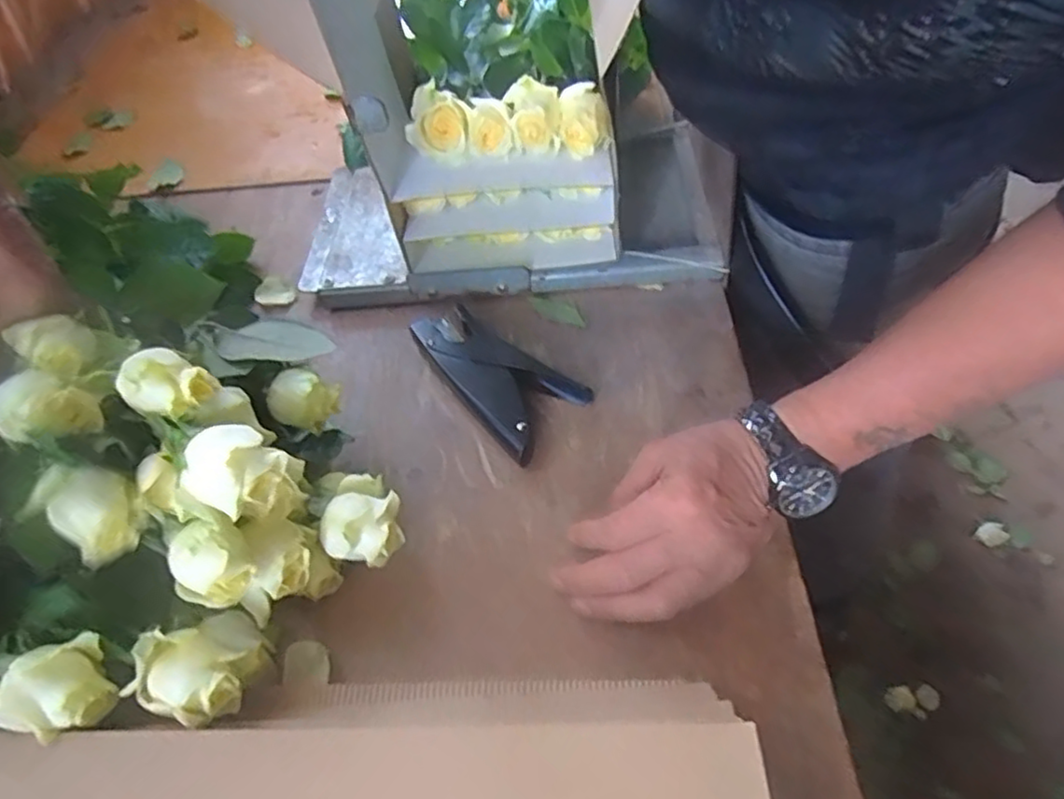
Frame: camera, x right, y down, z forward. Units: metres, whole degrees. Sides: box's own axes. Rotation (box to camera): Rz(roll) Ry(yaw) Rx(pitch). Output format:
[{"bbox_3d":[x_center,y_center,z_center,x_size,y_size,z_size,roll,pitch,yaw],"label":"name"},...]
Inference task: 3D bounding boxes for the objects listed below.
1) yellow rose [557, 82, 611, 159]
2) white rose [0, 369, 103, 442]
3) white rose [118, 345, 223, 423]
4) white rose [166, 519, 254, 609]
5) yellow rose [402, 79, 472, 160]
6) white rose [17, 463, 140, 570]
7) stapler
[{"bbox_3d":[0.039,-0.213,0.511,0.039,0.042,0.038,-1,50,7],"label":"yellow rose"},{"bbox_3d":[-0.253,0.007,0.347,0.041,0.035,0.034,10,52,15],"label":"white rose"},{"bbox_3d":[-0.198,-0.009,0.361,0.038,0.030,0.032,13,53,17],"label":"white rose"},{"bbox_3d":[-0.166,0.084,0.345,0.033,0.036,0.038,32,61,29],"label":"white rose"},{"bbox_3d":[-0.073,-0.216,0.518,0.048,0.042,0.041,-6,50,2],"label":"yellow rose"},{"bbox_3d":[-0.220,0.055,0.331,0.034,0.039,0.046,-19,51,-8],"label":"white rose"},{"bbox_3d":[-0.025,-0.021,0.513,0.082,0.023,0.158,-32,54,-19],"label":"stapler"}]

